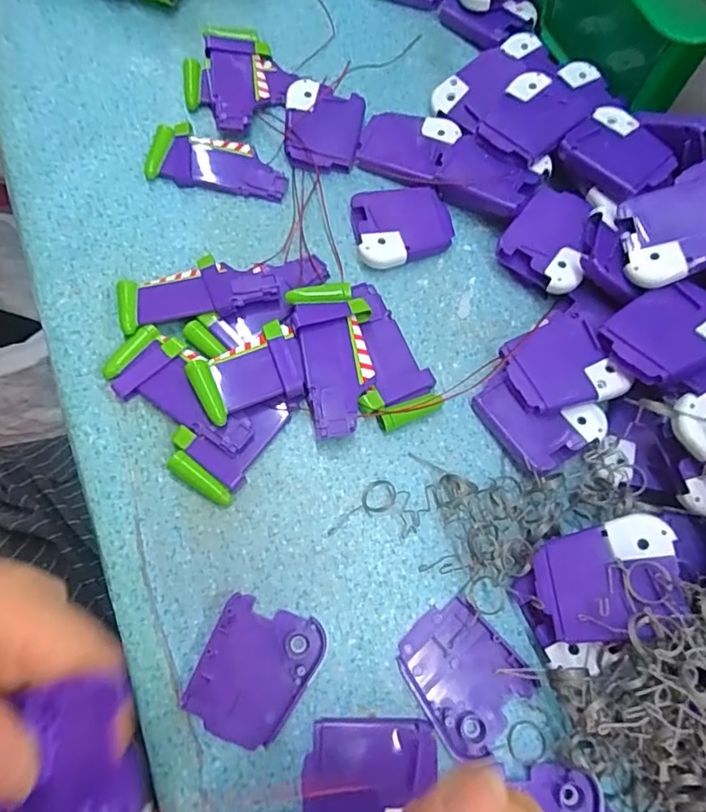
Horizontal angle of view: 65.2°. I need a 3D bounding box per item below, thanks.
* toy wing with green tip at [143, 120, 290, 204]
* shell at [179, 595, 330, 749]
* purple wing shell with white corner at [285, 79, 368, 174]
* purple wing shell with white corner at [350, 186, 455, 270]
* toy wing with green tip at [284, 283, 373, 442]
[{"bbox_3d":[-0.088,-0.158,0.361,0.091,0.009,0.042,15,69,2],"label":"toy wing with green tip"},{"bbox_3d":[-0.048,0.126,0.264,0.051,0.006,0.060,25,70,6],"label":"shell"},{"bbox_3d":[-0.019,-0.187,0.369,0.050,0.015,0.058,6,69,-1],"label":"purple wing shell with white corner"},{"bbox_3d":[0.031,-0.114,0.346,0.063,0.016,0.050,-14,71,-9],"label":"purple wing shell with white corner"},{"bbox_3d":[-0.008,-0.025,0.312,0.042,0.020,0.087,-12,71,-8],"label":"toy wing with green tip"}]

